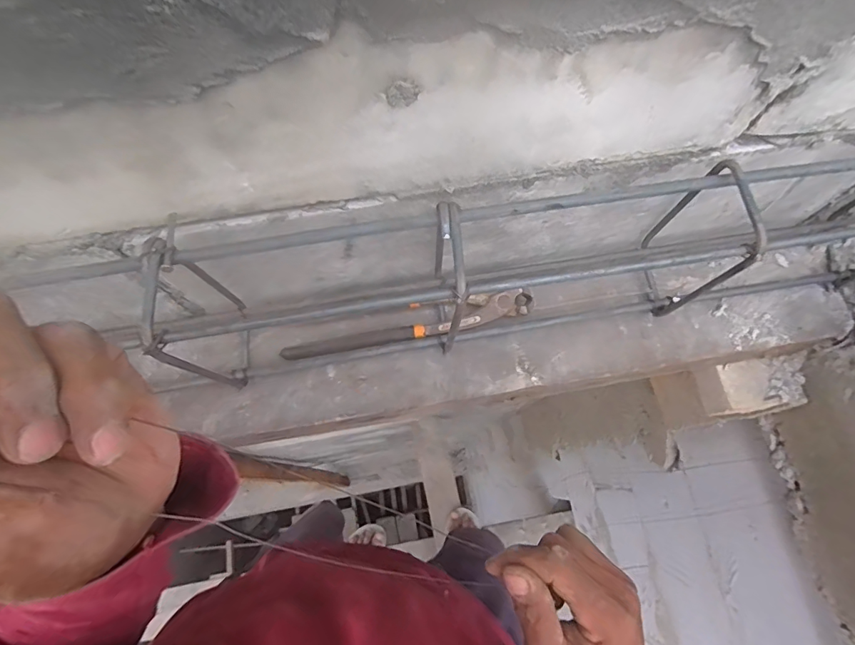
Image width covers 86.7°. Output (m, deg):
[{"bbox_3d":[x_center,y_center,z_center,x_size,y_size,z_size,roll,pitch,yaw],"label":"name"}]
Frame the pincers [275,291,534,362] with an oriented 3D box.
[{"bbox_3d":[-0.016,0.001,0.399,0.217,0.026,0.033,-8,71,-5],"label":"pincers"}]

